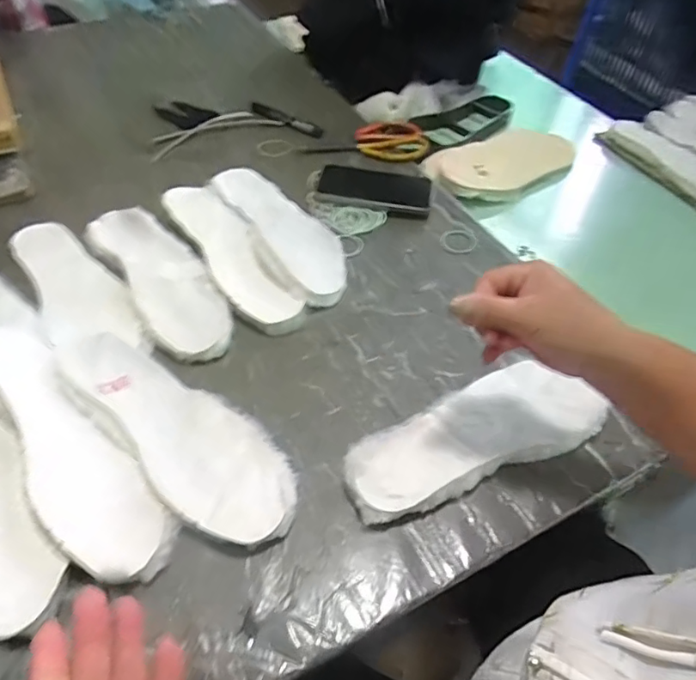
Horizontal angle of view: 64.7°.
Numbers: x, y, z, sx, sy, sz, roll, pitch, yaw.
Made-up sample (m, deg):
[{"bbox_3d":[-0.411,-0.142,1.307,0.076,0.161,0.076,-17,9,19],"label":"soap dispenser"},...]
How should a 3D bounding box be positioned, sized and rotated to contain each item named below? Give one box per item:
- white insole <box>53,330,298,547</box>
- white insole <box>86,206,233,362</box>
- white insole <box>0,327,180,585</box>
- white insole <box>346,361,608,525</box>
[{"bbox_3d":[-0.162,0.073,0.492,0.288,0.028,0.098,31,53,23],"label":"white insole"},{"bbox_3d":[-0.212,-0.078,0.622,0.090,0.008,0.265,-26,54,-24],"label":"white insole"},{"bbox_3d":[-0.240,0.084,0.464,0.078,0.021,0.275,-24,55,-38],"label":"white insole"},{"bbox_3d":[0.112,0.089,0.495,0.239,0.025,0.091,-20,52,-20],"label":"white insole"}]

